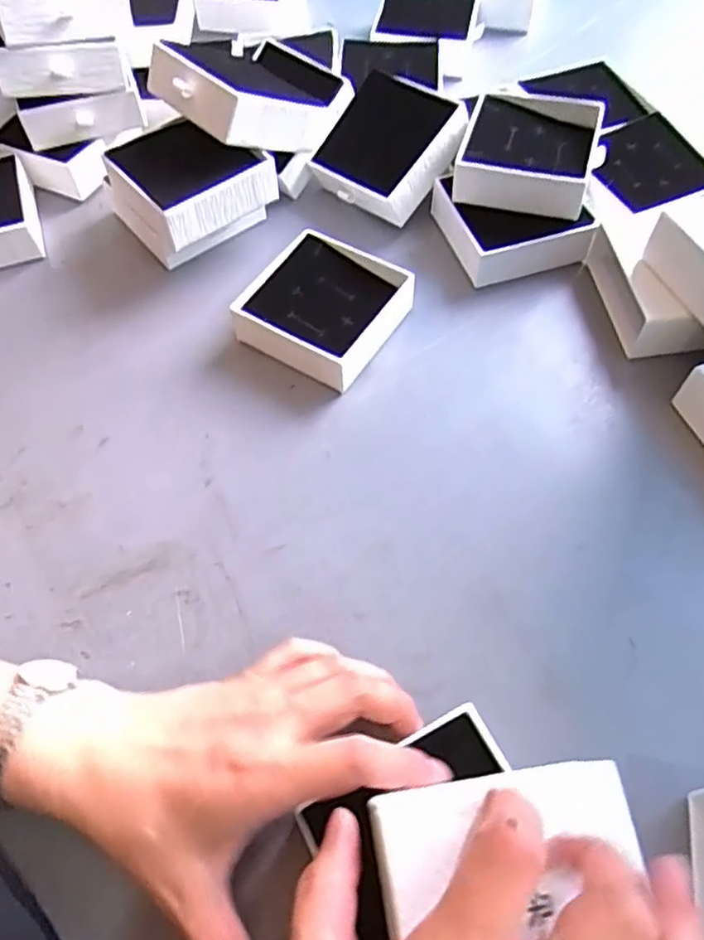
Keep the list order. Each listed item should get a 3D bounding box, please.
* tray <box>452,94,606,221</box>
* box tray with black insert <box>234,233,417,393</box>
[{"bbox_3d":[0.125,-0.224,0.465,0.091,0.031,0.089,15,62,10],"label":"tray"},{"bbox_3d":[-0.020,-0.105,0.439,0.090,0.036,0.095,32,65,19],"label":"box tray with black insert"}]

